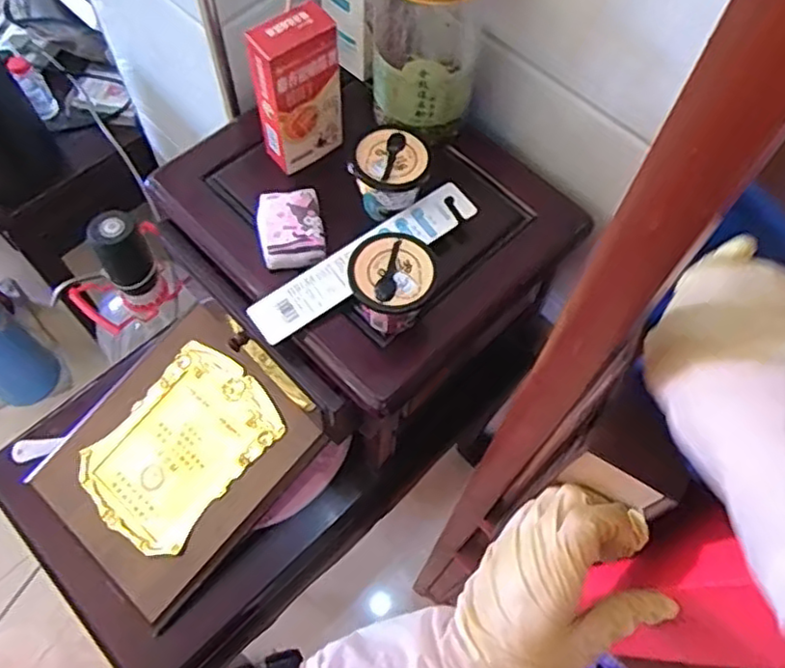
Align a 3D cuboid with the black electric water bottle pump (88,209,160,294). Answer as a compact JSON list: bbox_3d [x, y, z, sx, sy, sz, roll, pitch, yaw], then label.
[{"bbox_3d":[-0.405,-0.120,1.008,0.069,0.131,0.071,1,64,-1],"label":"black electric water bottle pump"}]

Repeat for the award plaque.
[{"bbox_3d":[-0.239,0.135,0.737,0.227,0.020,0.269,41,83,15],"label":"award plaque"}]

